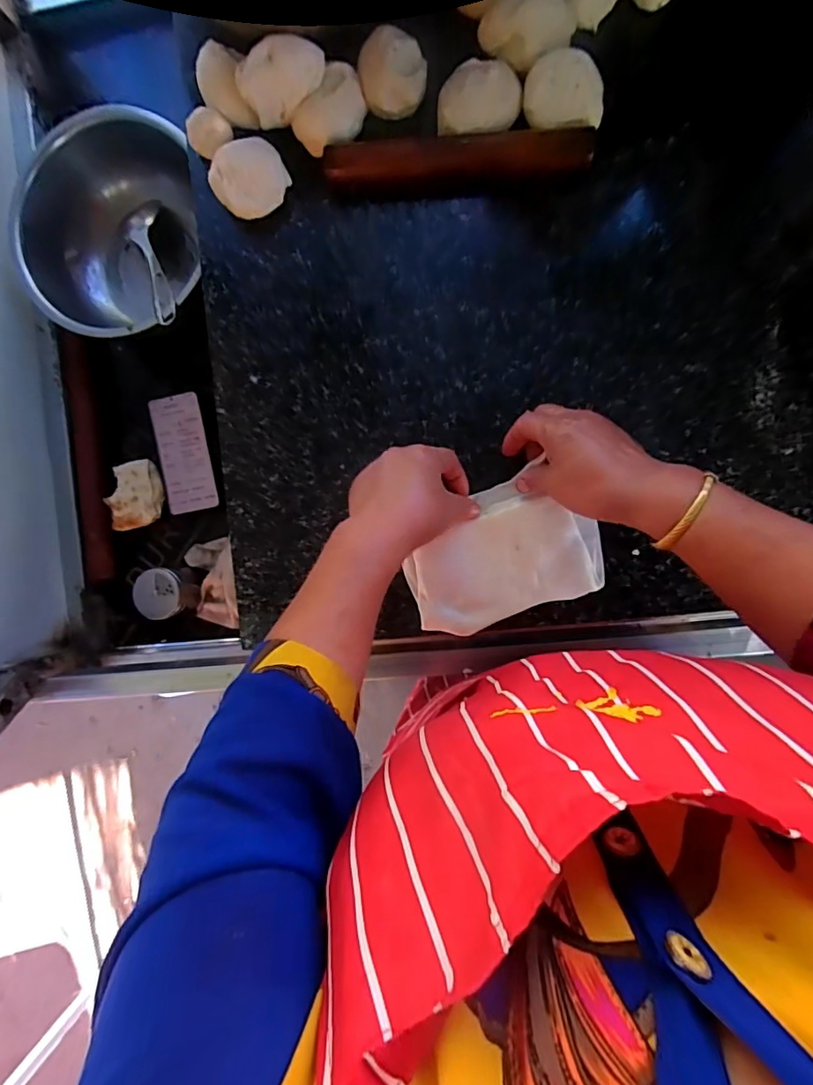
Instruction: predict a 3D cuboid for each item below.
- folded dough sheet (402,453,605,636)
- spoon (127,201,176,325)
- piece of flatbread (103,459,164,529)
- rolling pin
[{"bbox_3d":[0.084,0.012,0.465,0.168,0.015,0.115,-20,90,7],"label":"folded dough sheet"},{"bbox_3d":[-0.315,-0.349,0.646,0.046,0.025,0.208,-22,73,7],"label":"spoon"},{"bbox_3d":[-0.371,-0.066,0.704,0.076,0.017,0.091,-6,92,11],"label":"piece of flatbread"},{"bbox_3d":[0.045,-0.334,0.449,0.227,0.031,0.035,-2,92,6],"label":"rolling pin"}]

